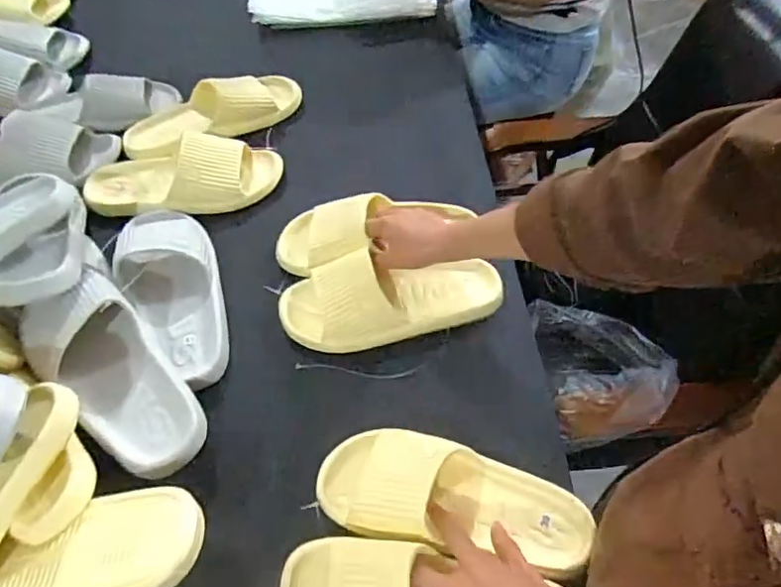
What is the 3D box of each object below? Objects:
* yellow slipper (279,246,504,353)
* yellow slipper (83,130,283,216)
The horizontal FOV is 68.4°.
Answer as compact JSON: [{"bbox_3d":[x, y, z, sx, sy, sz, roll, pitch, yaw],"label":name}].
[{"bbox_3d":[0.000,0.004,0.653,0.249,0.054,0.099,-6,54,-1],"label":"yellow slipper"},{"bbox_3d":[-0.282,-0.165,0.769,0.252,0.061,0.115,0,54,3],"label":"yellow slipper"}]

